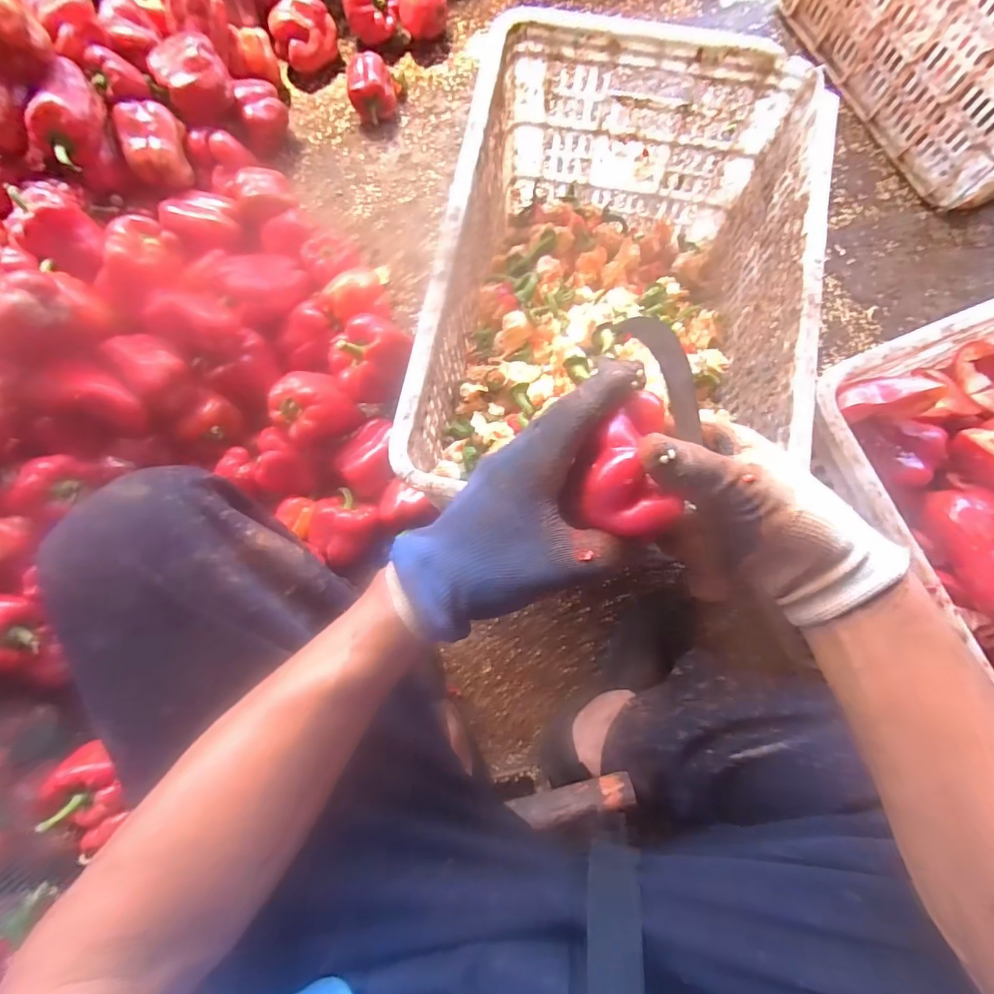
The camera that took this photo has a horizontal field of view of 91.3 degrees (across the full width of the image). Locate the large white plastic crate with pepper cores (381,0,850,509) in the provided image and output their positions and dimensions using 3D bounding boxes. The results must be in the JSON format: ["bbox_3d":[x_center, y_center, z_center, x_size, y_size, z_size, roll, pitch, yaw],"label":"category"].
[{"bbox_3d":[0.129,-0.224,0.573,0.359,0.236,0.509,10,79,2],"label":"large white plastic crate with pepper cores"}]

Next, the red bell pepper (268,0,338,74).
[{"bbox_3d":[-0.329,-0.801,0.849,0.097,0.078,0.074,-42,82,-7],"label":"red bell pepper"}]

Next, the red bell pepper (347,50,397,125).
[{"bbox_3d":[-0.216,-0.704,0.841,0.081,0.069,0.089,-13,79,-2],"label":"red bell pepper"}]

